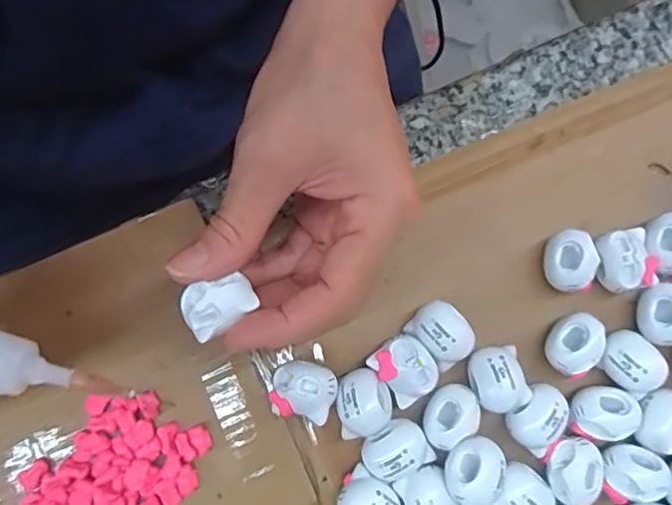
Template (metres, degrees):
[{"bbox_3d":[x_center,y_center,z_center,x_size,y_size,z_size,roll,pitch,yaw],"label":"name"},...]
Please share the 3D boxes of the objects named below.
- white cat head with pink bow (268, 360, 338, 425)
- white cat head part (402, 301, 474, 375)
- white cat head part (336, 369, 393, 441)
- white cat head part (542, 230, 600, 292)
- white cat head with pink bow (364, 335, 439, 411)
[{"bbox_3d":[-0.013,0.056,0.238,0.025,0.021,0.022,12,77,3],"label":"white cat head with pink bow"},{"bbox_3d":[0.043,0.034,0.241,0.020,0.016,0.026,-40,79,-8],"label":"white cat head part"},{"bbox_3d":[0.011,0.061,0.238,0.022,0.017,0.025,-14,77,-3],"label":"white cat head part"},{"bbox_3d":[0.097,0.004,0.247,0.019,0.017,0.024,-23,77,-5],"label":"white cat head part"},{"bbox_3d":[0.028,0.047,0.239,0.022,0.015,0.025,-37,79,-8],"label":"white cat head with pink bow"}]

